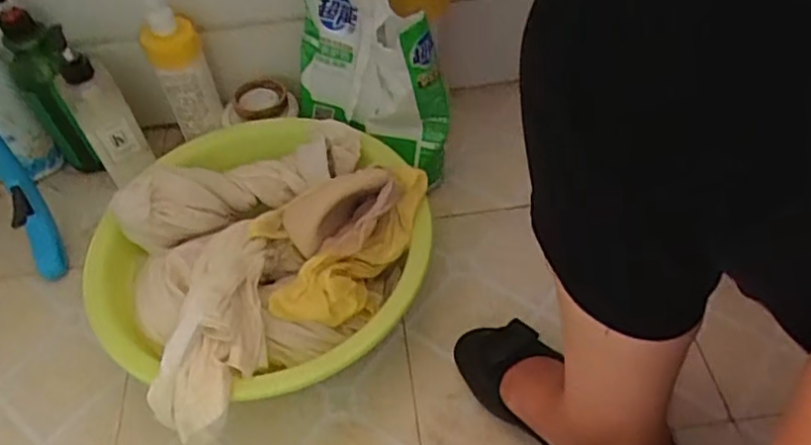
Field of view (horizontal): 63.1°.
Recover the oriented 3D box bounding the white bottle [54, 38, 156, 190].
[{"bbox_3d":[-0.372,-0.133,0.820,0.060,0.173,0.048,-25,52,-14],"label":"white bottle"}]

